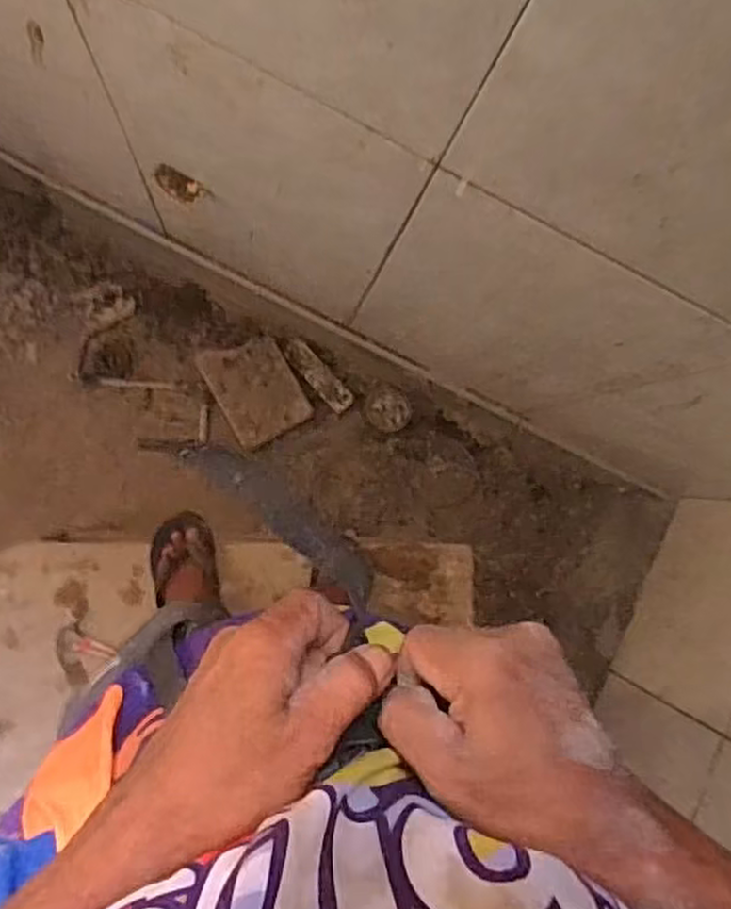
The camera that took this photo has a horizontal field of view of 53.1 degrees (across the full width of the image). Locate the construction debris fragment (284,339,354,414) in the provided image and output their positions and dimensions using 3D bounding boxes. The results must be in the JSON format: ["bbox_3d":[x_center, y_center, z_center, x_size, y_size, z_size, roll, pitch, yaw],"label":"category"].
[{"bbox_3d":[-0.127,-0.210,1.958,0.068,0.026,0.231,-43,94,-6],"label":"construction debris fragment"}]

